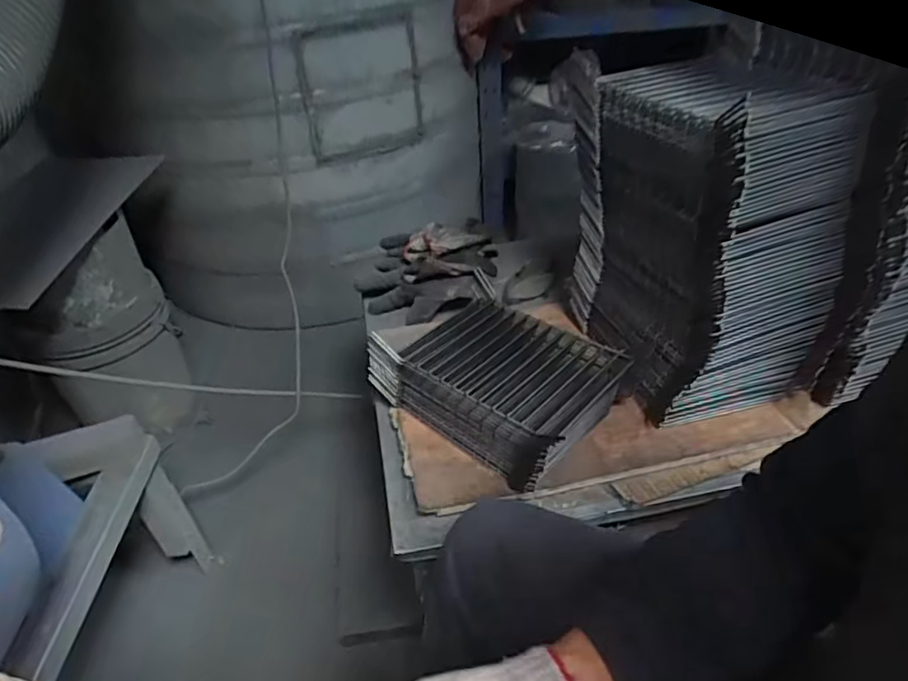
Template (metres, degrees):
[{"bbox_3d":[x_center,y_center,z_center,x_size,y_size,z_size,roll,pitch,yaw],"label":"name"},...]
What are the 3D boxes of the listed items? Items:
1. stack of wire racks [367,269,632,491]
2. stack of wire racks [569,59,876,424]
[{"bbox_3d":[0.062,0.048,0.792,0.283,0.094,0.214,27,46,34],"label":"stack of wire racks"},{"bbox_3d":[0.321,-0.137,0.780,0.242,0.359,0.279,-15,38,-14],"label":"stack of wire racks"}]

